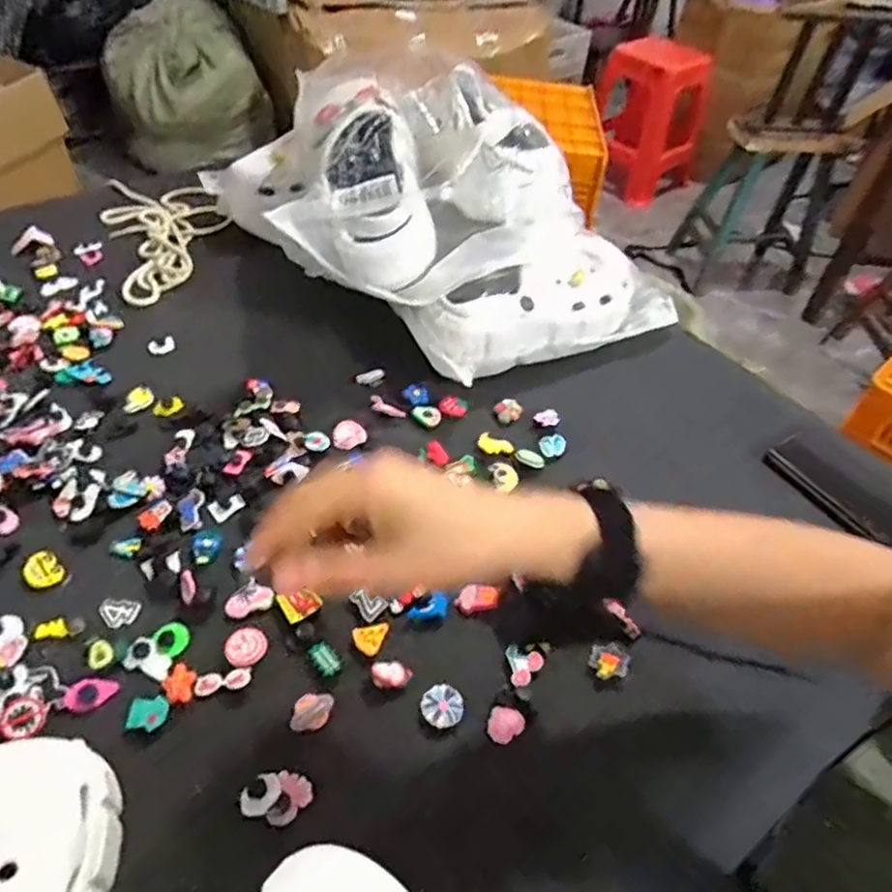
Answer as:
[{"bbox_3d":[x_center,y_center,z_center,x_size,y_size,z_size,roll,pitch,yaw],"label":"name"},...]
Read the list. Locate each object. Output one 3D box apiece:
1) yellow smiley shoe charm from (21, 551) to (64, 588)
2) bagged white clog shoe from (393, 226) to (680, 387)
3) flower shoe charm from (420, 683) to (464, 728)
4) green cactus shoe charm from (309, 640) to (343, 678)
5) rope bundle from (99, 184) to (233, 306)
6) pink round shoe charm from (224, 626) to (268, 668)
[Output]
[{"bbox_3d":[-0.291,0.089,0.462,0.024,0.004,0.029,-33,73,-30],"label":"yellow smiley shoe charm"},{"bbox_3d":[0.104,-0.143,0.641,0.288,0.102,0.104,-21,52,-22],"label":"bagged white clog shoe"},{"bbox_3d":[-0.002,0.164,0.409,0.026,0.004,0.027,-7,48,-12],"label":"flower shoe charm"},{"bbox_3d":[-0.080,0.140,0.427,0.017,0.004,0.025,-29,56,-28],"label":"green cactus shoe charm"},{"bbox_3d":[-0.338,-0.266,0.782,0.134,0.018,0.267,-18,51,-20],"label":"rope bundle"},{"bbox_3d":[-0.134,0.135,0.431,0.027,0.005,0.026,3,47,-3],"label":"pink round shoe charm"}]

